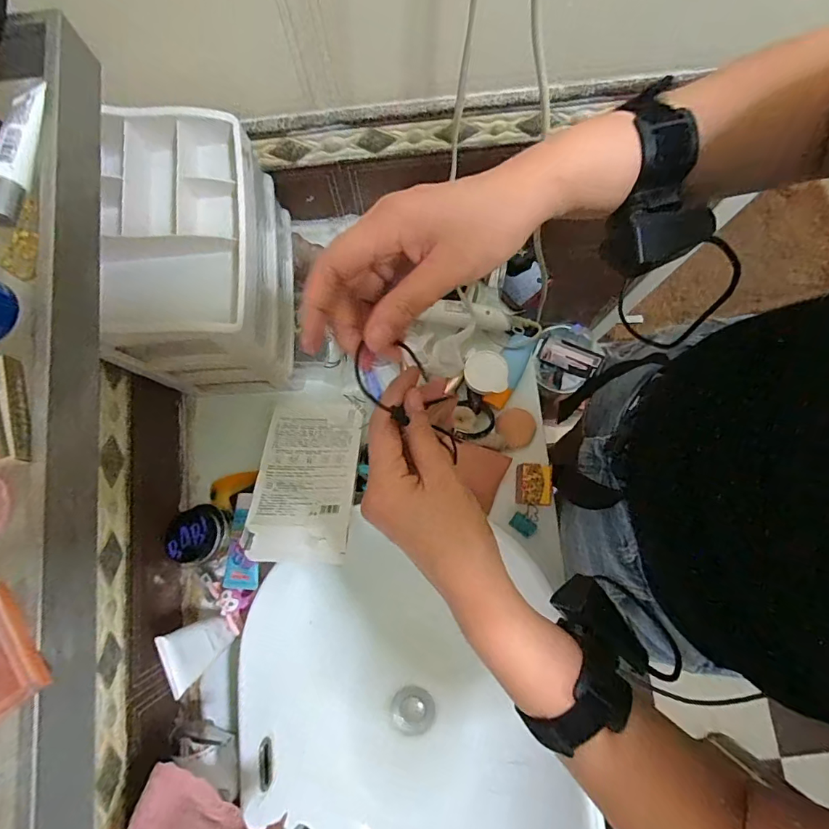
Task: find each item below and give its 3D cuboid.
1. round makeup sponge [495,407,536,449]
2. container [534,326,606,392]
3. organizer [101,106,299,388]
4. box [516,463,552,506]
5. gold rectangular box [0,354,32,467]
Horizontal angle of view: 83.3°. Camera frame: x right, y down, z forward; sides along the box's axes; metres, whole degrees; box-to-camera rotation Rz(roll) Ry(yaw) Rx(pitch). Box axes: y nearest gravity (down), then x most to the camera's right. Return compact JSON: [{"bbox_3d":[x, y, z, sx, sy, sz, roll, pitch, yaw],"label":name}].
[{"bbox_3d":[0.141,0.018,0.648,0.050,0.010,0.055,0,79,1],"label":"round makeup sponge"},{"bbox_3d":[0.418,-0.149,1.290,0.167,0.075,0.177,-3,82,22],"label":"container"},{"bbox_3d":[-0.246,-0.170,0.539,0.163,0.209,0.235,-5,79,0],"label":"organizer"},{"bbox_3d":[0.153,0.092,0.612,0.041,0.048,0.052,6,80,2],"label":"box"},{"bbox_3d":[-0.233,-0.001,0.263,0.018,0.016,0.064,-19,80,-3],"label":"gold rectangular box"}]

